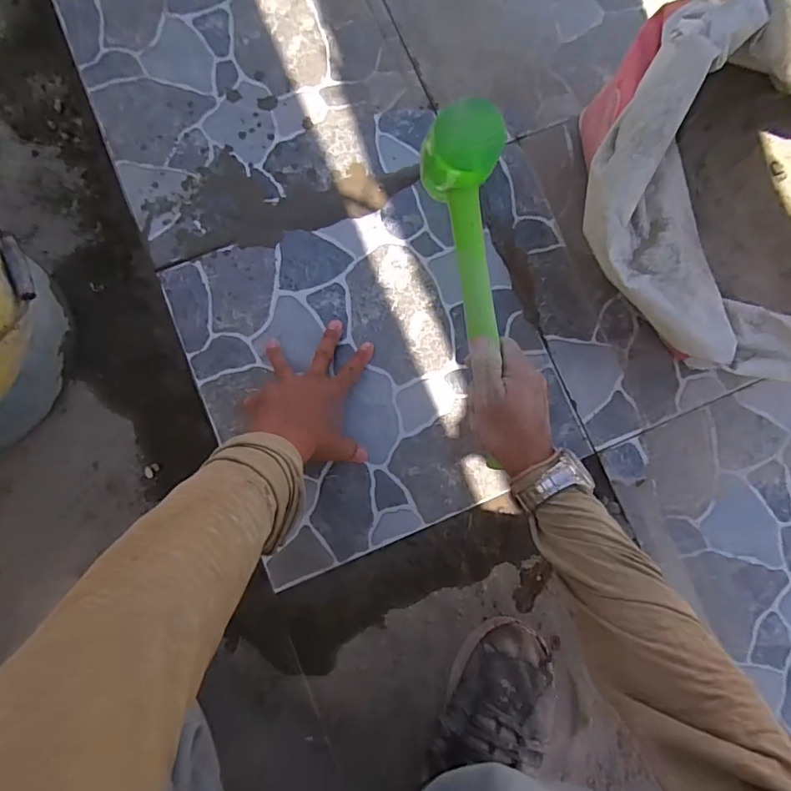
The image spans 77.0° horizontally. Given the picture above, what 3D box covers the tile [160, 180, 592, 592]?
[{"bbox_3d":[-0.022,-0.036,0.599,0.403,0.007,0.395,-21,83,-5],"label":"tile"}]

